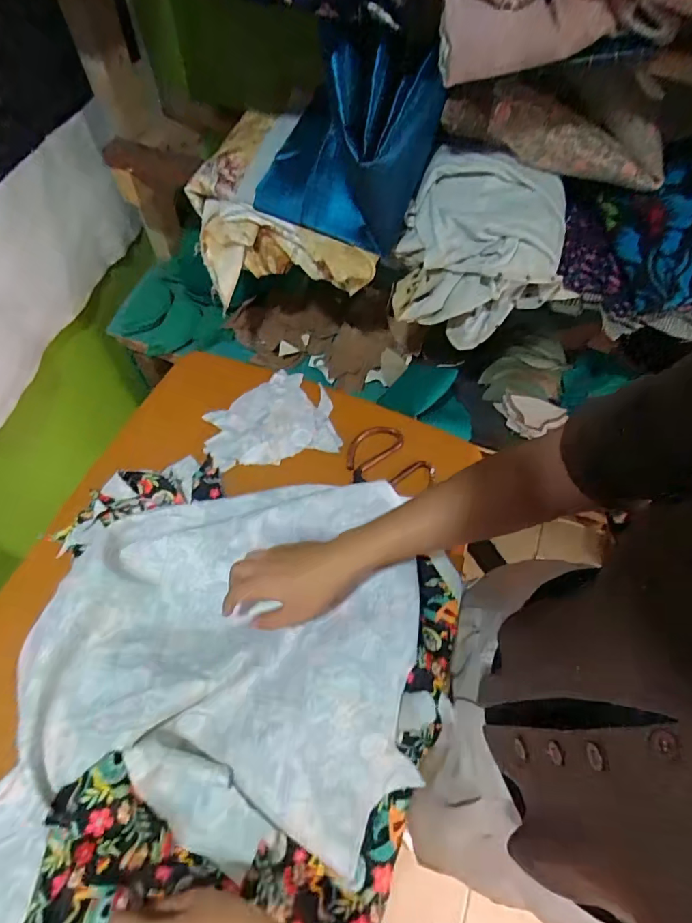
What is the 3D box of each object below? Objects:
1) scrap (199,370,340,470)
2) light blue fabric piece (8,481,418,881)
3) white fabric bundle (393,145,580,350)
[{"bbox_3d":[-0.108,-0.062,0.672,0.175,0.014,0.142,-9,63,-8],"label":"scrap"},{"bbox_3d":[-0.114,0.186,0.482,0.360,0.071,0.357,1,62,-3],"label":"light blue fabric piece"},{"bbox_3d":[0.169,-0.254,0.587,0.200,0.162,0.127,9,62,1],"label":"white fabric bundle"}]

